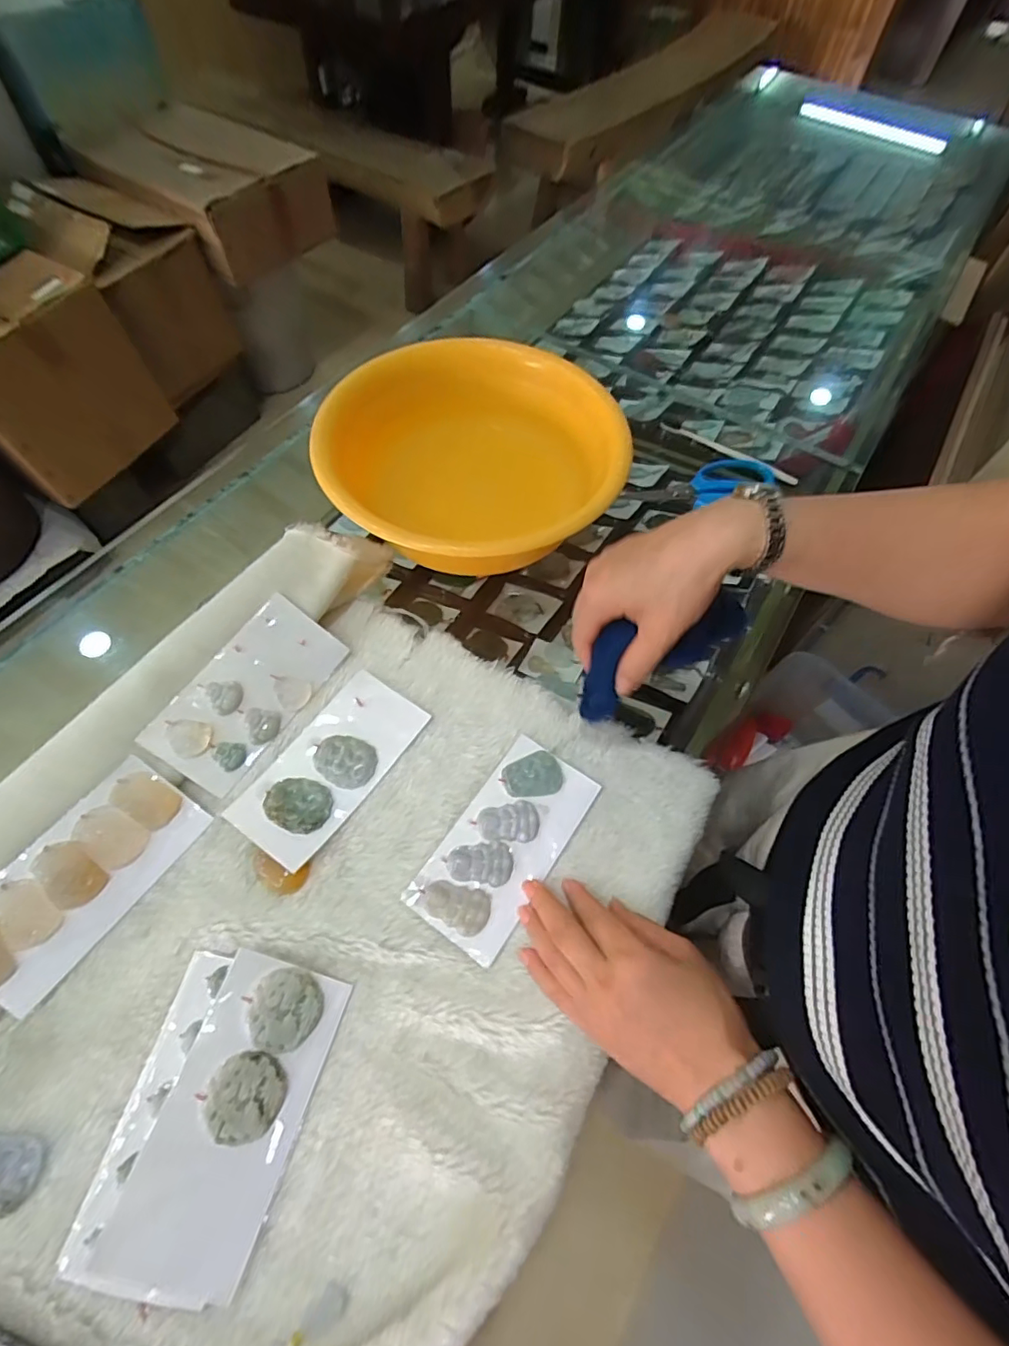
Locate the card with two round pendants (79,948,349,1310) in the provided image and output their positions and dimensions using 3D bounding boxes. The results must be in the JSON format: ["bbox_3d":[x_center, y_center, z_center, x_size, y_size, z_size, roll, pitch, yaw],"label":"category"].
[{"bbox_3d":[-0.156,0.255,0.330,0.075,0.007,0.154,23,61,-8],"label":"card with two round pendants"}]

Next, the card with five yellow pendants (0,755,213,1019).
[{"bbox_3d":[-0.288,0.139,0.385,0.076,0.004,0.157,40,64,-4],"label":"card with five yellow pendants"}]

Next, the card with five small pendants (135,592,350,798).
[{"bbox_3d":[-0.204,0.014,0.454,0.075,0.007,0.151,40,68,-11],"label":"card with five small pendants"}]

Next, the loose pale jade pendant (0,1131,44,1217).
[{"bbox_3d":[-0.286,0.282,0.321,0.043,0.004,0.033,18,62,7],"label":"loose pale jade pendant"}]

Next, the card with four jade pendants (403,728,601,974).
[{"bbox_3d":[0.001,0.124,0.425,0.077,0.007,0.153,33,65,13],"label":"card with four jade pendants"}]

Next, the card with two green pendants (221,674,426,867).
[{"bbox_3d":[-0.136,0.069,0.444,0.075,0.007,0.151,32,64,14],"label":"card with two green pendants"}]

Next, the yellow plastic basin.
[{"bbox_3d":[-0.026,-0.207,0.541,0.271,0.069,0.273,1,61,-2],"label":"yellow plastic basin"}]

